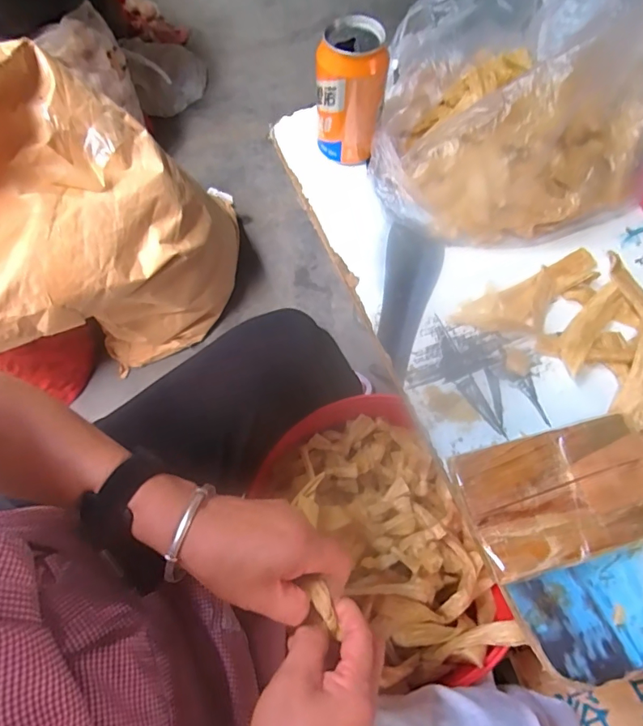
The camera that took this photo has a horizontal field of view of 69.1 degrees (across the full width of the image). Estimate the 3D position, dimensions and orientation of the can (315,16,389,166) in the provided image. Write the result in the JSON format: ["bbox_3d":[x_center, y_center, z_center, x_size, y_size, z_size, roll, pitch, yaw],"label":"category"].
[{"bbox_3d":[0.027,-0.255,0.445,0.060,0.103,0.058,3,65,1],"label":"can"}]

